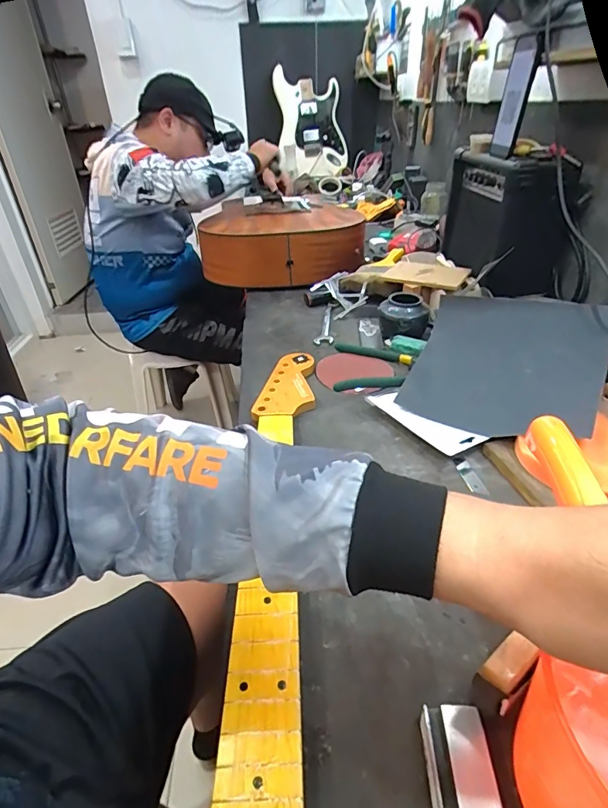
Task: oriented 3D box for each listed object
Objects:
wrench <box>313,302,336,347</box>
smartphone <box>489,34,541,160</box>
[{"bbox_3d":[0.045,-0.158,0.840,0.034,0.004,0.174,3,35,7],"label":"wrench"},{"bbox_3d":[0.334,-0.482,0.703,0.012,0.158,0.082,-3,38,-7],"label":"smartphone"}]

